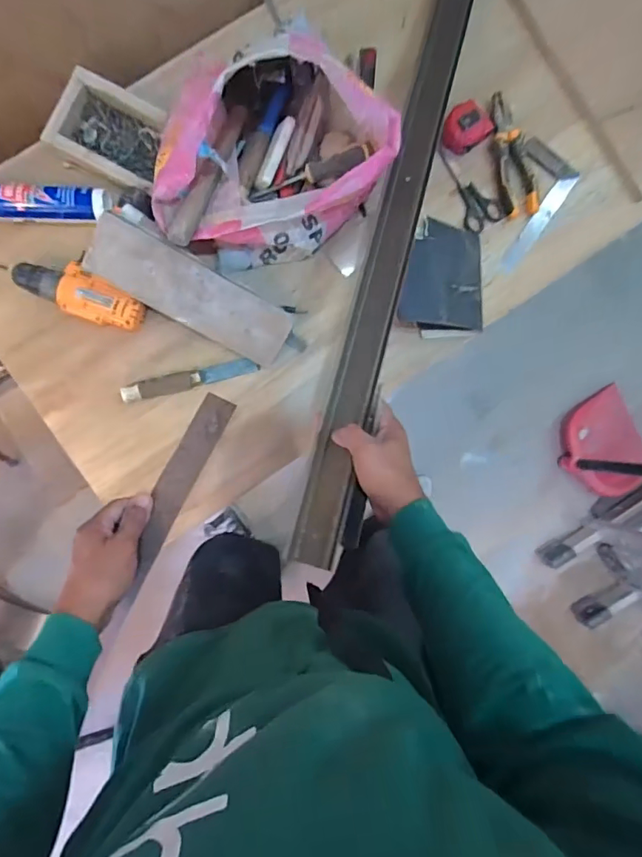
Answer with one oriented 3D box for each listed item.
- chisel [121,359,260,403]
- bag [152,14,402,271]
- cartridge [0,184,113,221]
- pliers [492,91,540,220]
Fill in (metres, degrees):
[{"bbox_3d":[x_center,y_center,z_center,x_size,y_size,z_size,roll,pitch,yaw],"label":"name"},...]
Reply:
[{"bbox_3d":[-0.197,-0.075,0.754,0.200,0.033,0.027,-14,92,-4],"label":"chisel"},{"bbox_3d":[-0.073,-0.382,0.668,0.351,0.188,0.269,-40,94,-3],"label":"bag"},{"bbox_3d":[-0.464,-0.319,0.713,0.319,0.045,0.049,-2,92,-5],"label":"cartridge"},{"bbox_3d":[0.301,-0.430,0.784,0.059,0.014,0.184,-12,92,-4],"label":"pliers"}]

